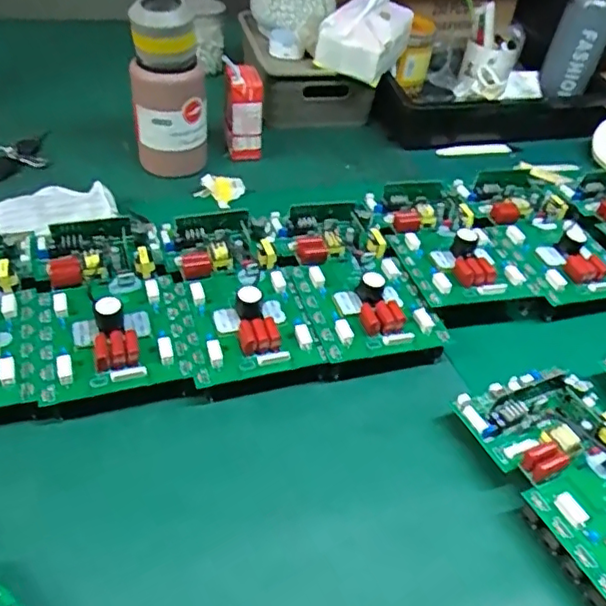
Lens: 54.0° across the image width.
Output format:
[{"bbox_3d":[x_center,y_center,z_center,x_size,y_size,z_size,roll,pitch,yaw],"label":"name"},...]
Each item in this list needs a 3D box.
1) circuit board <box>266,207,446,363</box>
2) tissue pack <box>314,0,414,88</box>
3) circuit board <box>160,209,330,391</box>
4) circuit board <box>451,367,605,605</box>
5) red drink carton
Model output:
[{"bbox_3d":[0.044,-0.027,0.610,0.132,0.036,0.209,-10,46,-16],"label":"circuit board"},{"bbox_3d":[0.094,-0.399,0.862,0.104,0.089,0.155,20,46,14],"label":"tissue pack"},{"bbox_3d":[-0.060,-0.013,0.583,0.123,0.040,0.210,-8,45,-15],"label":"circuit board"},{"bbox_3d":[0.232,0.138,0.453,0.120,0.049,0.229,-14,47,-21],"label":"circuit board"},{"bbox_3d":[-0.081,-0.255,0.799,0.050,0.123,0.049,-2,44,-9],"label":"red drink carton"}]

